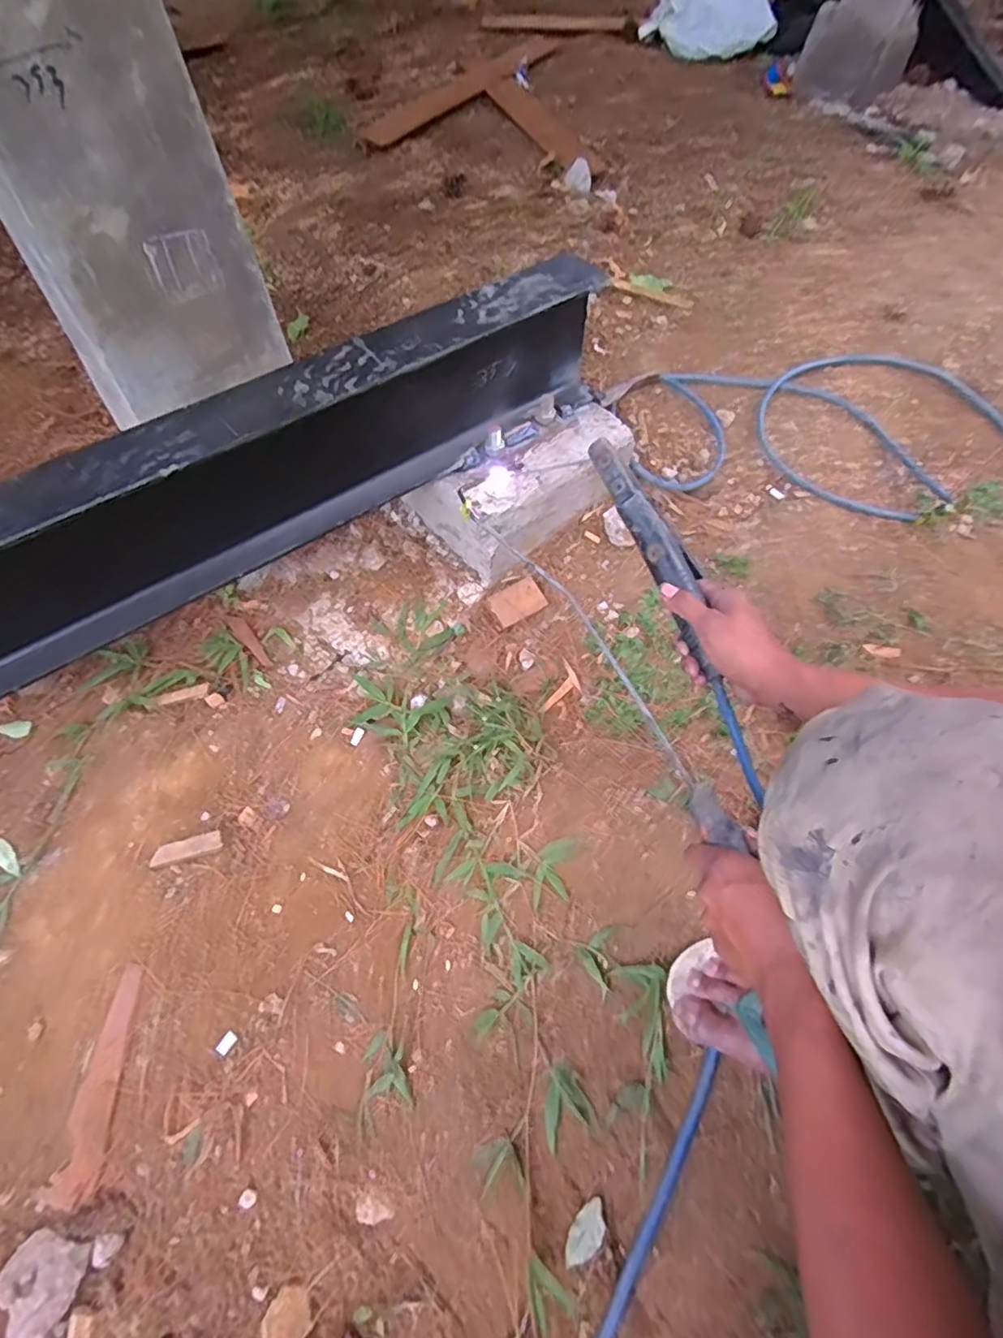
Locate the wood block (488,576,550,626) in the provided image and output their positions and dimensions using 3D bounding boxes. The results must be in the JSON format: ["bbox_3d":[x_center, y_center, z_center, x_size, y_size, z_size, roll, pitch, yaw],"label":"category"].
[{"bbox_3d":[0.021,-0.085,0.780,0.066,0.011,0.043,-28,64,-17],"label":"wood block"}]

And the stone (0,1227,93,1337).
[{"bbox_3d":[-0.394,0.524,0.523,0.056,0.024,0.074,17,60,9],"label":"stone"}]

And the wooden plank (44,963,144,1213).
[{"bbox_3d":[-0.381,0.392,0.587,0.041,0.010,0.200,7,76,7],"label":"wooden plank"}]

